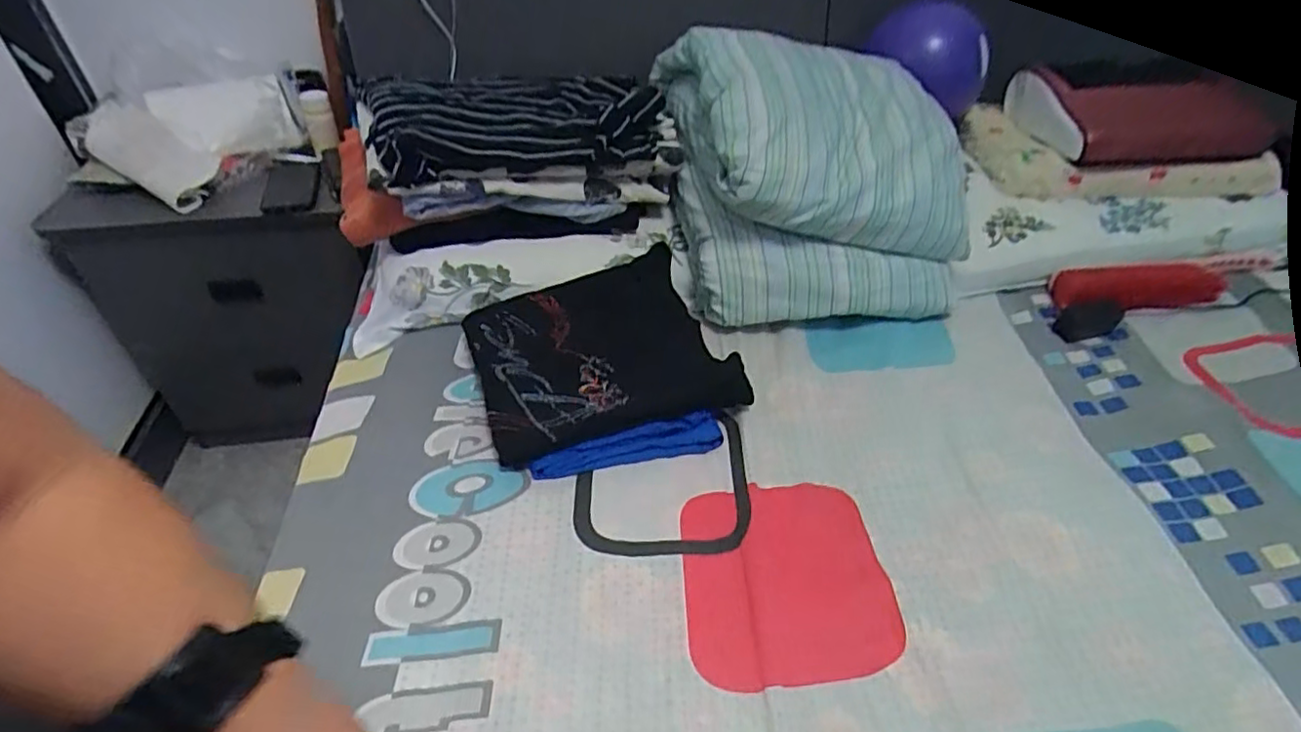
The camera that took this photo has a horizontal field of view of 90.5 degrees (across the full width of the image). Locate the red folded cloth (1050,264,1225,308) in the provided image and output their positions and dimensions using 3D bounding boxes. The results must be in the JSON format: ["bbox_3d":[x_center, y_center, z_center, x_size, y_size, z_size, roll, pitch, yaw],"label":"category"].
[{"bbox_3d":[0.687,-0.105,0.908,0.239,0.032,0.061,1,42,-2],"label":"red folded cloth"}]

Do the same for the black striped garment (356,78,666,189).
[{"bbox_3d":[-0.179,-0.331,0.853,0.371,0.063,0.218,-12,43,-13],"label":"black striped garment"}]

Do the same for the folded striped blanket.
[{"bbox_3d":[0.215,-0.276,0.922,0.358,0.292,0.400,-5,42,-8],"label":"folded striped blanket"}]

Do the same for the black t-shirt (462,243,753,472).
[{"bbox_3d":[-0.063,-0.020,0.759,0.279,0.032,0.251,-17,53,-15],"label":"black t-shirt"}]

